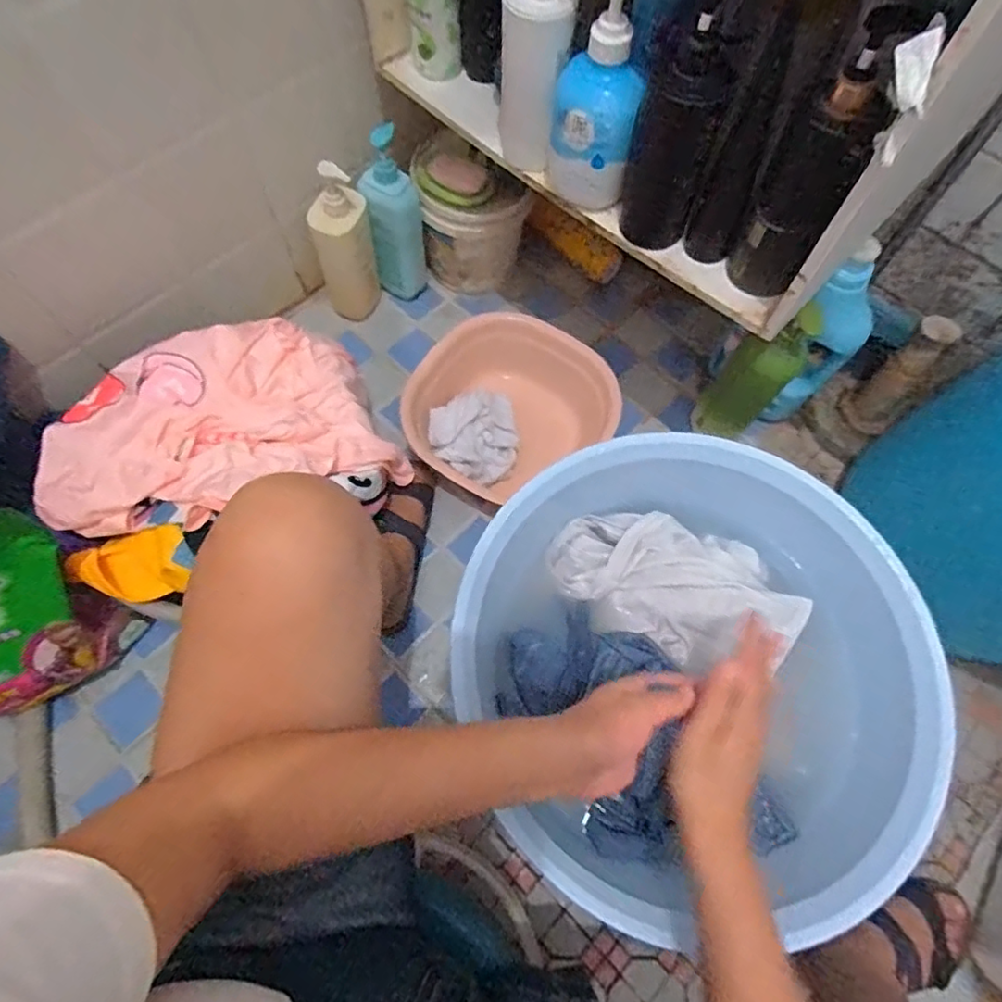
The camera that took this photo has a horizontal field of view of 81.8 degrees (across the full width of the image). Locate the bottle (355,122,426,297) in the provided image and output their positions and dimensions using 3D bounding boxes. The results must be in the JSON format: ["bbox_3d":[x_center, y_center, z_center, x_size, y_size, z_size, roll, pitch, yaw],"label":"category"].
[{"bbox_3d":[-0.158,-0.415,0.863,0.078,0.250,0.050,-7,68,-4],"label":"bottle"}]

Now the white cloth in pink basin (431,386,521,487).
[{"bbox_3d":[-0.037,-0.089,0.830,0.123,0.054,0.131,-13,68,-6],"label":"white cloth in pink basin"}]

